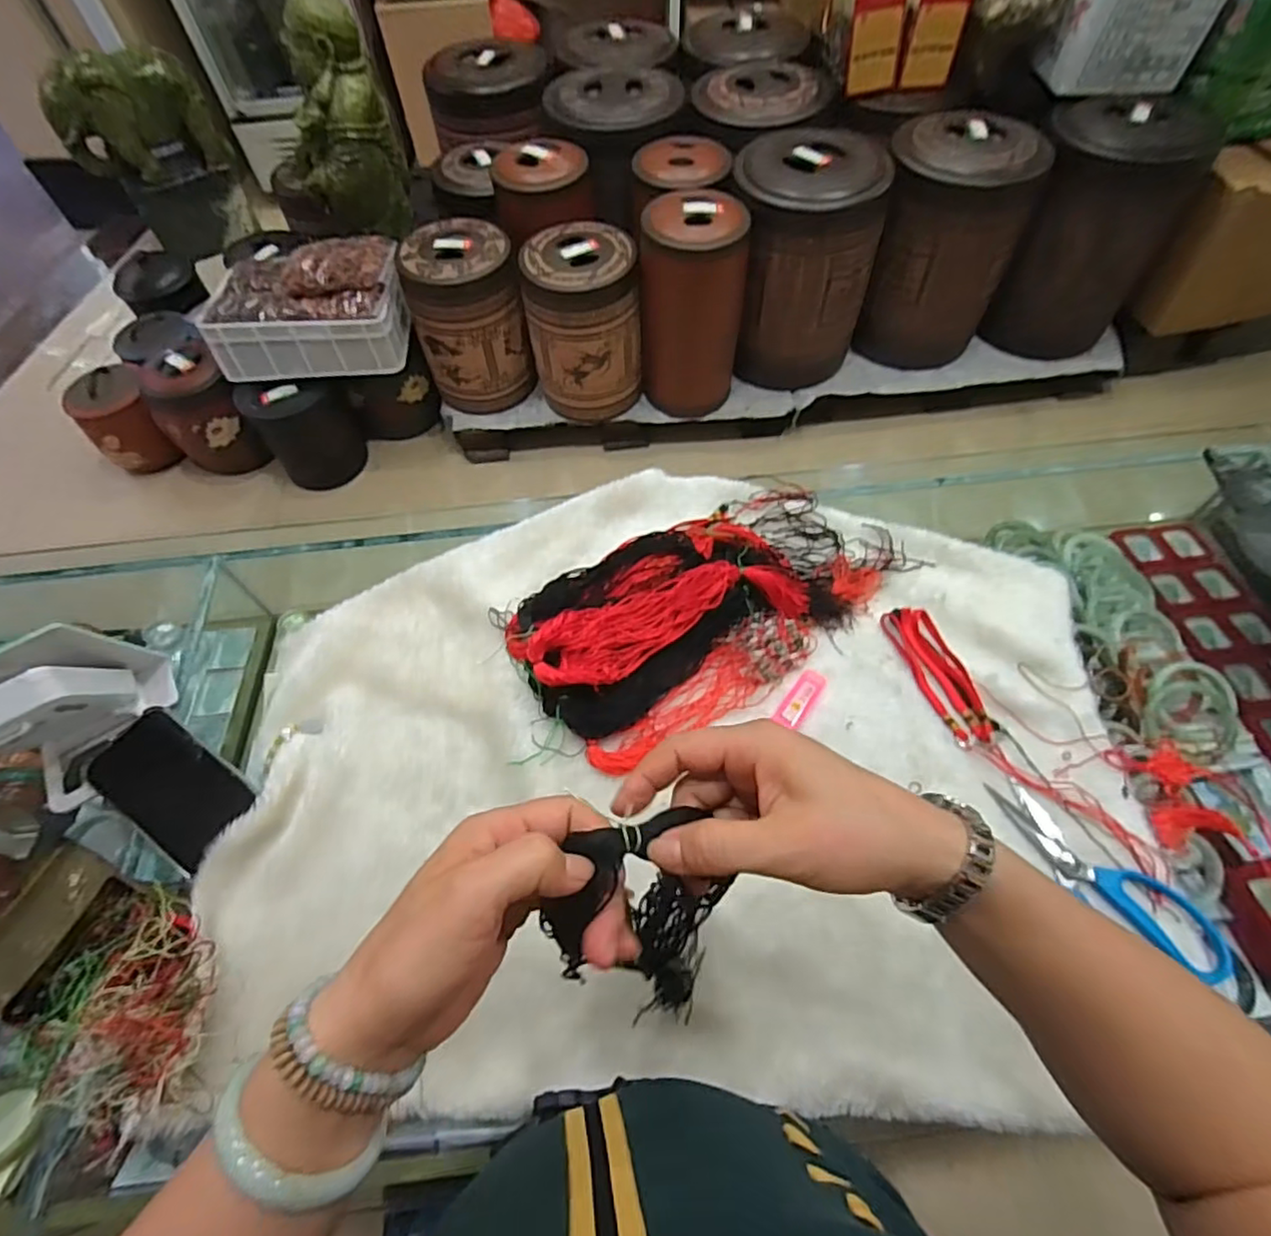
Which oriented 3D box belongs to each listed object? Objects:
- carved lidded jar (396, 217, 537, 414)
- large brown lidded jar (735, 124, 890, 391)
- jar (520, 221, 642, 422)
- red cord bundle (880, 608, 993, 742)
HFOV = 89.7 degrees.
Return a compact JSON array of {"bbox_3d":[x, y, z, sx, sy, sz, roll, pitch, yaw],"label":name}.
[{"bbox_3d":[-0.452,-0.817,1.757,0.278,0.407,0.267,-1,60,1],"label":"carved lidded jar"},{"bbox_3d":[0.435,-0.923,1.695,0.360,0.526,0.358,-1,60,1],"label":"large brown lidded jar"},{"bbox_3d":[-0.142,-0.802,1.743,0.283,0.425,0.306,-1,60,1],"label":"jar"},{"bbox_3d":[0.279,0.048,0.587,0.043,0.015,0.138,-16,61,-7],"label":"red cord bundle"}]

